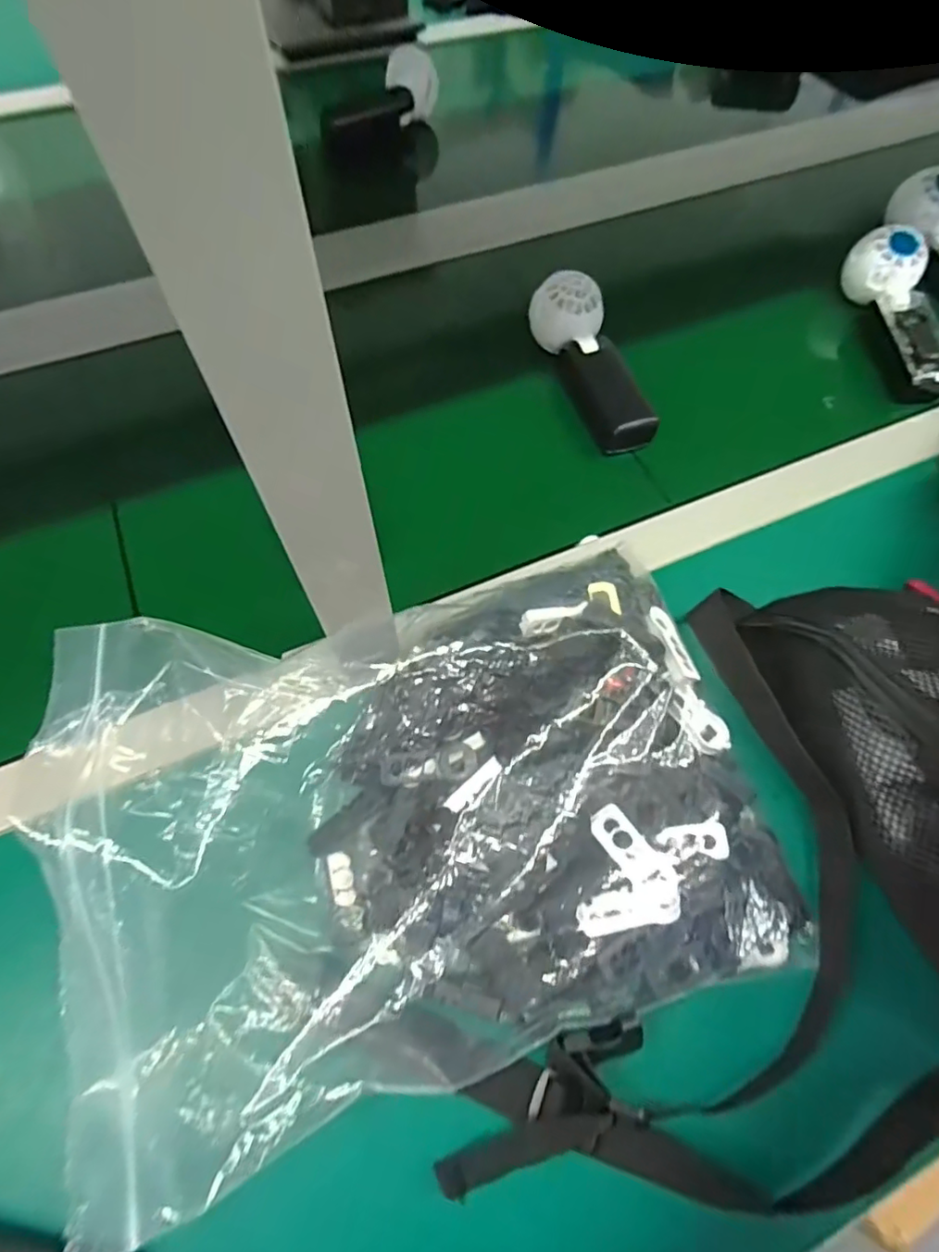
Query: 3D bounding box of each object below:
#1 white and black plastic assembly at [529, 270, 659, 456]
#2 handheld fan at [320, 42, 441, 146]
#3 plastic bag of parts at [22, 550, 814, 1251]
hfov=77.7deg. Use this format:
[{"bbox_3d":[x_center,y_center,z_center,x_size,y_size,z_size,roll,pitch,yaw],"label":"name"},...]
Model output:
[{"bbox_3d":[0.106,-0.222,0.492,0.056,0.058,0.161,-19,67,-12],"label":"white and black plastic assembly"},{"bbox_3d":[-0.094,-0.592,0.658,0.147,0.066,0.044,-36,71,-18],"label":"handheld fan"},{"bbox_3d":[-0.015,0.097,0.315,0.367,0.088,0.262,-13,66,-9],"label":"plastic bag of parts"}]

